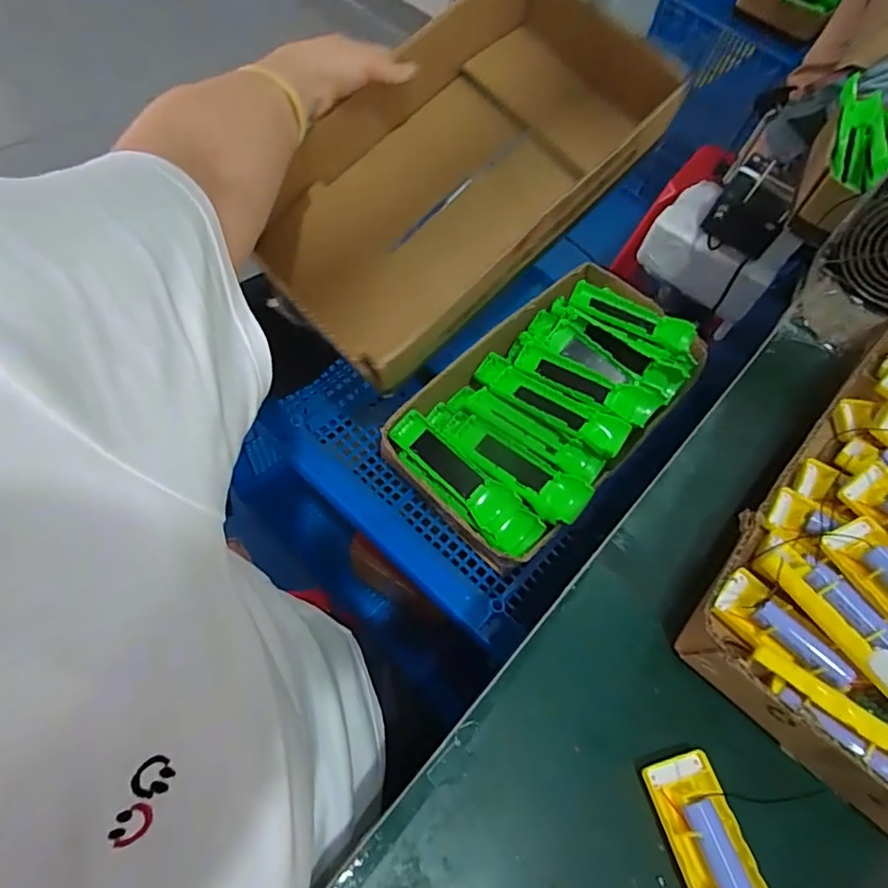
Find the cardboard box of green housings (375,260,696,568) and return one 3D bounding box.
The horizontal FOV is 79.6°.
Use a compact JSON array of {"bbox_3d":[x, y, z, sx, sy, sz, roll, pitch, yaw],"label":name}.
[{"bbox_3d":[0.133,-0.049,0.667,0.213,0.110,0.399,41,63,17],"label":"cardboard box of green housings"}]

